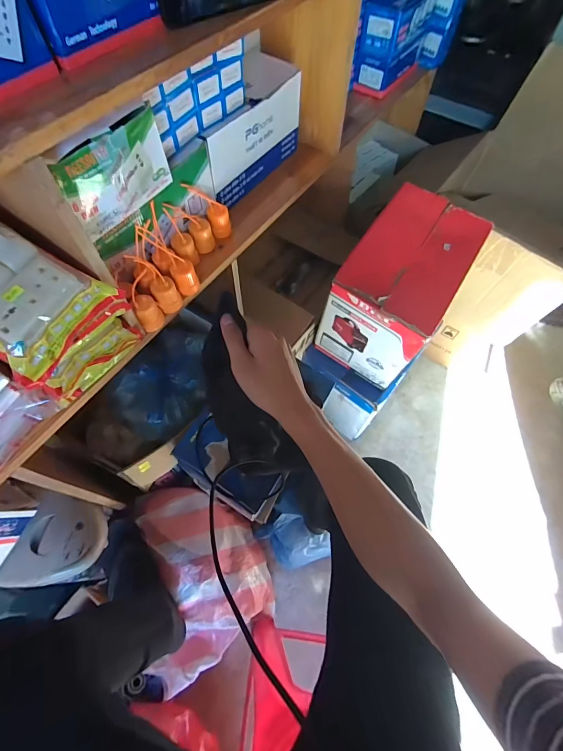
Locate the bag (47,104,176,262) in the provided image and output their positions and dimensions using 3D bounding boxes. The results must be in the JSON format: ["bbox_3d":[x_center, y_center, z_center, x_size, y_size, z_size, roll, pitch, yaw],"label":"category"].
[{"bbox_3d":[-0.208,-0.234,0.464,0.027,0.173,0.152,36,65,0],"label":"bag"}]

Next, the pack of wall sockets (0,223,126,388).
[{"bbox_3d":[-0.326,-0.102,0.398,0.199,0.081,0.158,28,65,12],"label":"pack of wall sockets"}]

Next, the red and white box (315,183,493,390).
[{"bbox_3d":[0.289,-0.208,0.871,0.223,0.269,0.363,32,66,14],"label":"red and white box"}]

